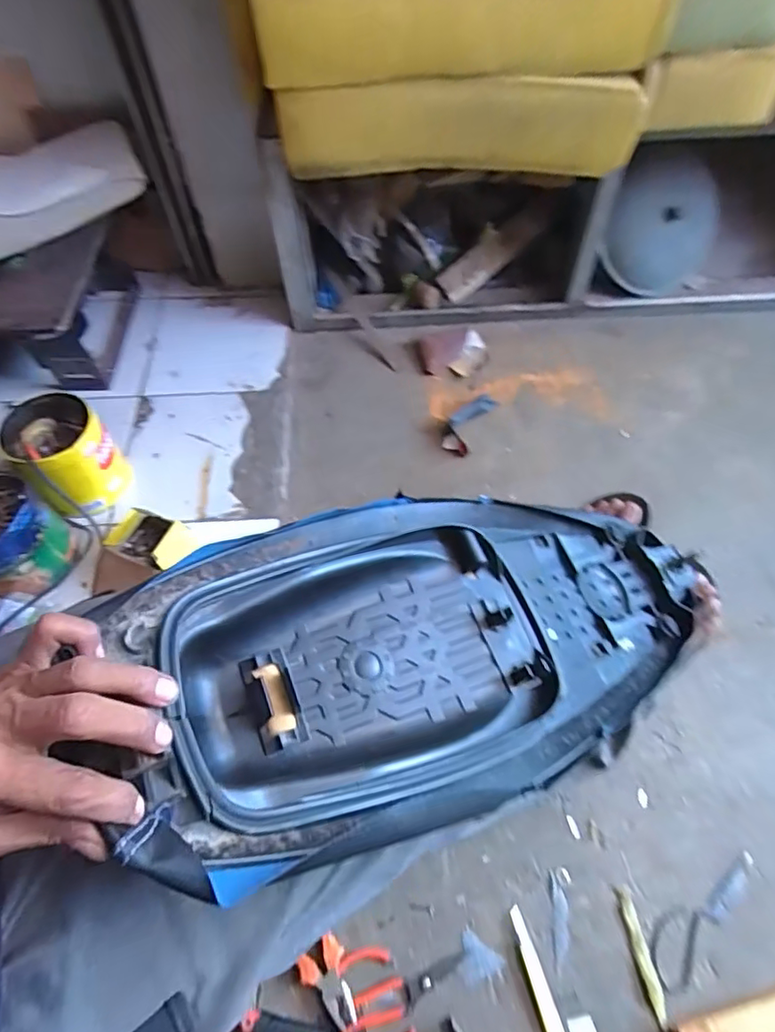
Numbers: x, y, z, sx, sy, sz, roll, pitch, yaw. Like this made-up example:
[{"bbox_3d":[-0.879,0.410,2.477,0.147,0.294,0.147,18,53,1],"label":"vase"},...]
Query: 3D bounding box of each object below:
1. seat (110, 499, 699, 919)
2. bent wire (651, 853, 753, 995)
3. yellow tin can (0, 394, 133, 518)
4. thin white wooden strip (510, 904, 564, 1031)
[{"bbox_3d":[0.088,0.109,0.540,0.643,0.094,0.255,-6,55,-37],"label":"seat"},{"bbox_3d":[0.376,0.475,0.678,0.185,0.010,0.053,-39,67,-21],"label":"bent wire"},{"bbox_3d":[-0.522,-0.093,0.938,0.142,0.151,0.156,-40,67,-21],"label":"yellow tin can"},{"bbox_3d":[0.175,0.544,0.645,0.023,0.015,0.159,-14,60,-8],"label":"thin white wooden strip"}]

